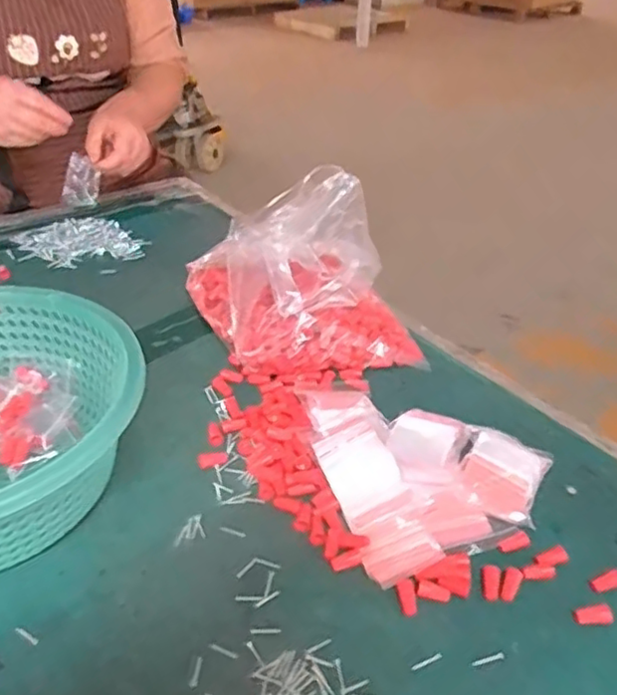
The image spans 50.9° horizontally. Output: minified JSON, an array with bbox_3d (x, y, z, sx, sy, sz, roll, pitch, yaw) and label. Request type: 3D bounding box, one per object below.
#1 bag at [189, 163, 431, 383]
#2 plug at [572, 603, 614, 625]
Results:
[{"bbox_3d":[-0.012,-0.076,0.693,0.181,0.123,0.242,-16,39,-23],"label":"bag"},{"bbox_3d":[0.192,0.179,0.436,0.024,0.007,0.013,-2,36,-4],"label":"plug"}]

